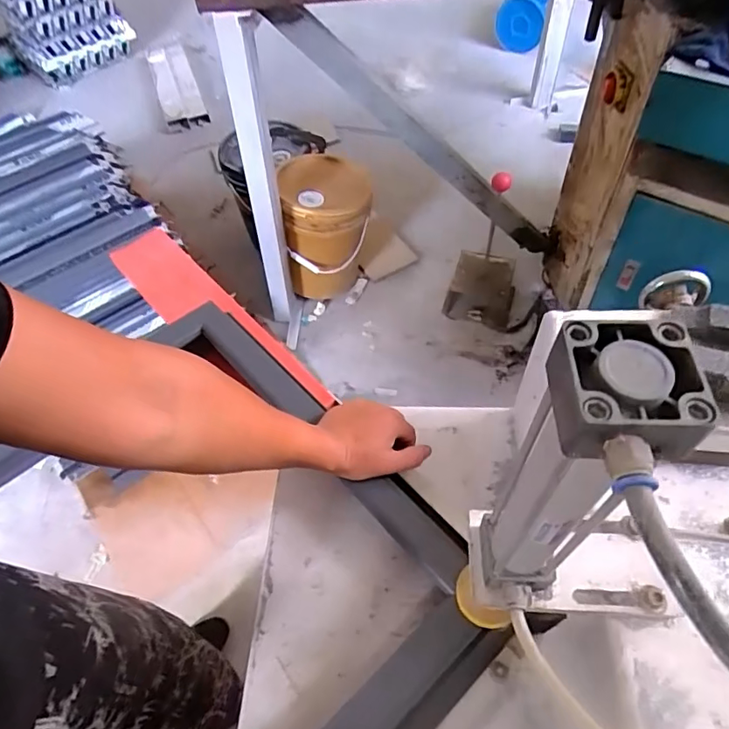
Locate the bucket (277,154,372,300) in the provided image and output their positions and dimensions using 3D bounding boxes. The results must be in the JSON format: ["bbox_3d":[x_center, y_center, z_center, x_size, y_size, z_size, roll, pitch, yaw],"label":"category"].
[{"bbox_3d":[-0.115,-0.441,1.730,0.285,0.383,0.344,-5,54,1],"label":"bucket"}]

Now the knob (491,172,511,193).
[{"bbox_3d":[0.274,-0.365,1.035,0.038,0.043,0.034,7,56,10],"label":"knob"}]

